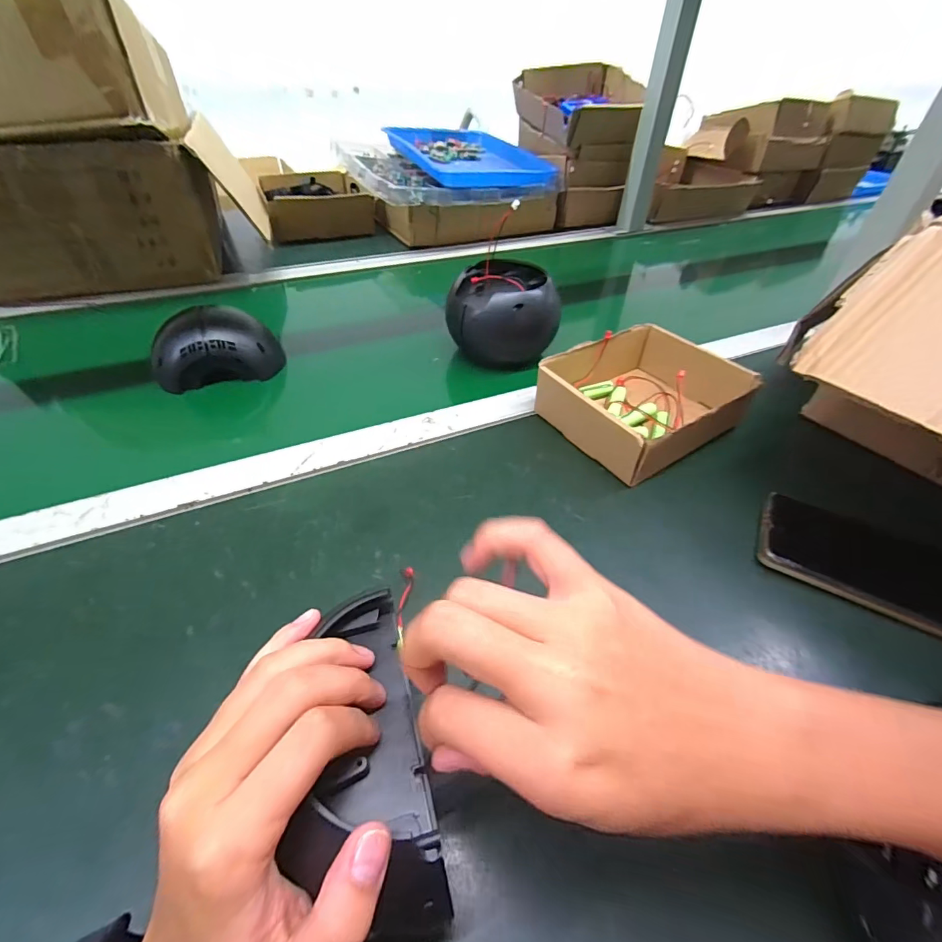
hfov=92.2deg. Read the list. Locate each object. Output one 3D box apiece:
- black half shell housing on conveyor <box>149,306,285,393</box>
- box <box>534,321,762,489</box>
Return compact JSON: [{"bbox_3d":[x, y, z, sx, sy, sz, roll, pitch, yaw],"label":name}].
[{"bbox_3d":[-0.273,-0.133,0.484,0.123,0.063,0.060,-9,46,-13],"label":"black half shell housing on conveyor"},{"bbox_3d":[0.175,-0.080,0.445,0.184,0.046,0.141,-25,51,-26],"label":"box"}]

